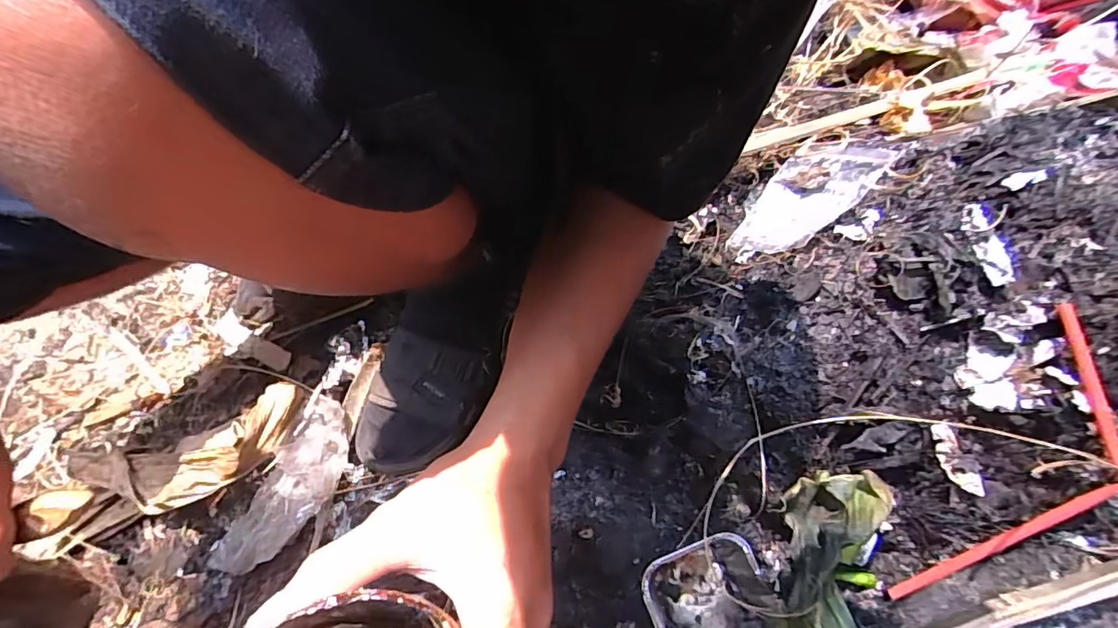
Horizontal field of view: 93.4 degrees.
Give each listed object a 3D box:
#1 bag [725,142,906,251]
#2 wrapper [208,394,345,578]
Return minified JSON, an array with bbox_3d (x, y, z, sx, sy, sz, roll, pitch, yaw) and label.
[{"bbox_3d":[0.216,-0.104,0.456,0.138,0.020,0.083,-45,37,-3],"label":"bag"},{"bbox_3d":[-0.250,0.157,0.490,0.074,0.034,0.161,20,54,15],"label":"wrapper"}]

